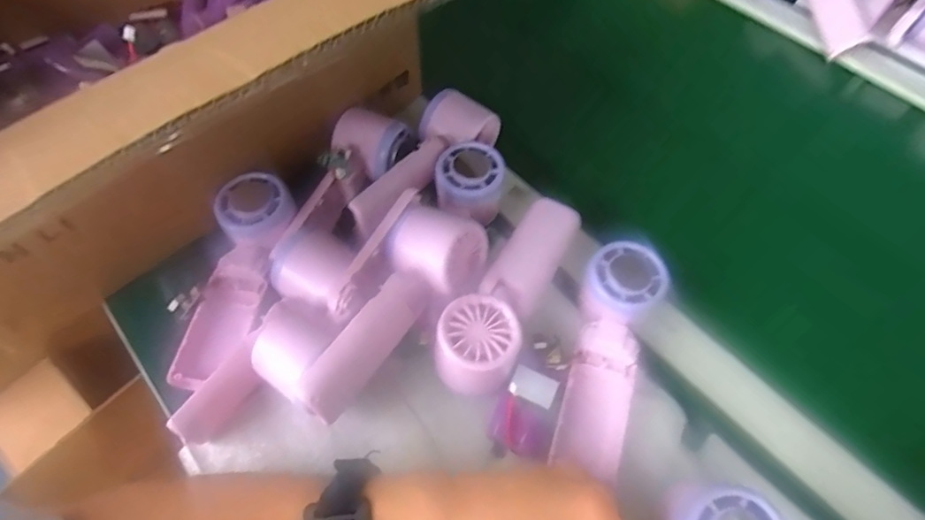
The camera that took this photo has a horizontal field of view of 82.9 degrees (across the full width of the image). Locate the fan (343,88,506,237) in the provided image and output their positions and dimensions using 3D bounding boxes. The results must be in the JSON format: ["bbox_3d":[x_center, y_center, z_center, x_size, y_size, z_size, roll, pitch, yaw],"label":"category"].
[{"bbox_3d":[-0.037,-0.089,0.453,0.051,0.045,0.157,37,65,21],"label":"fan"}]

